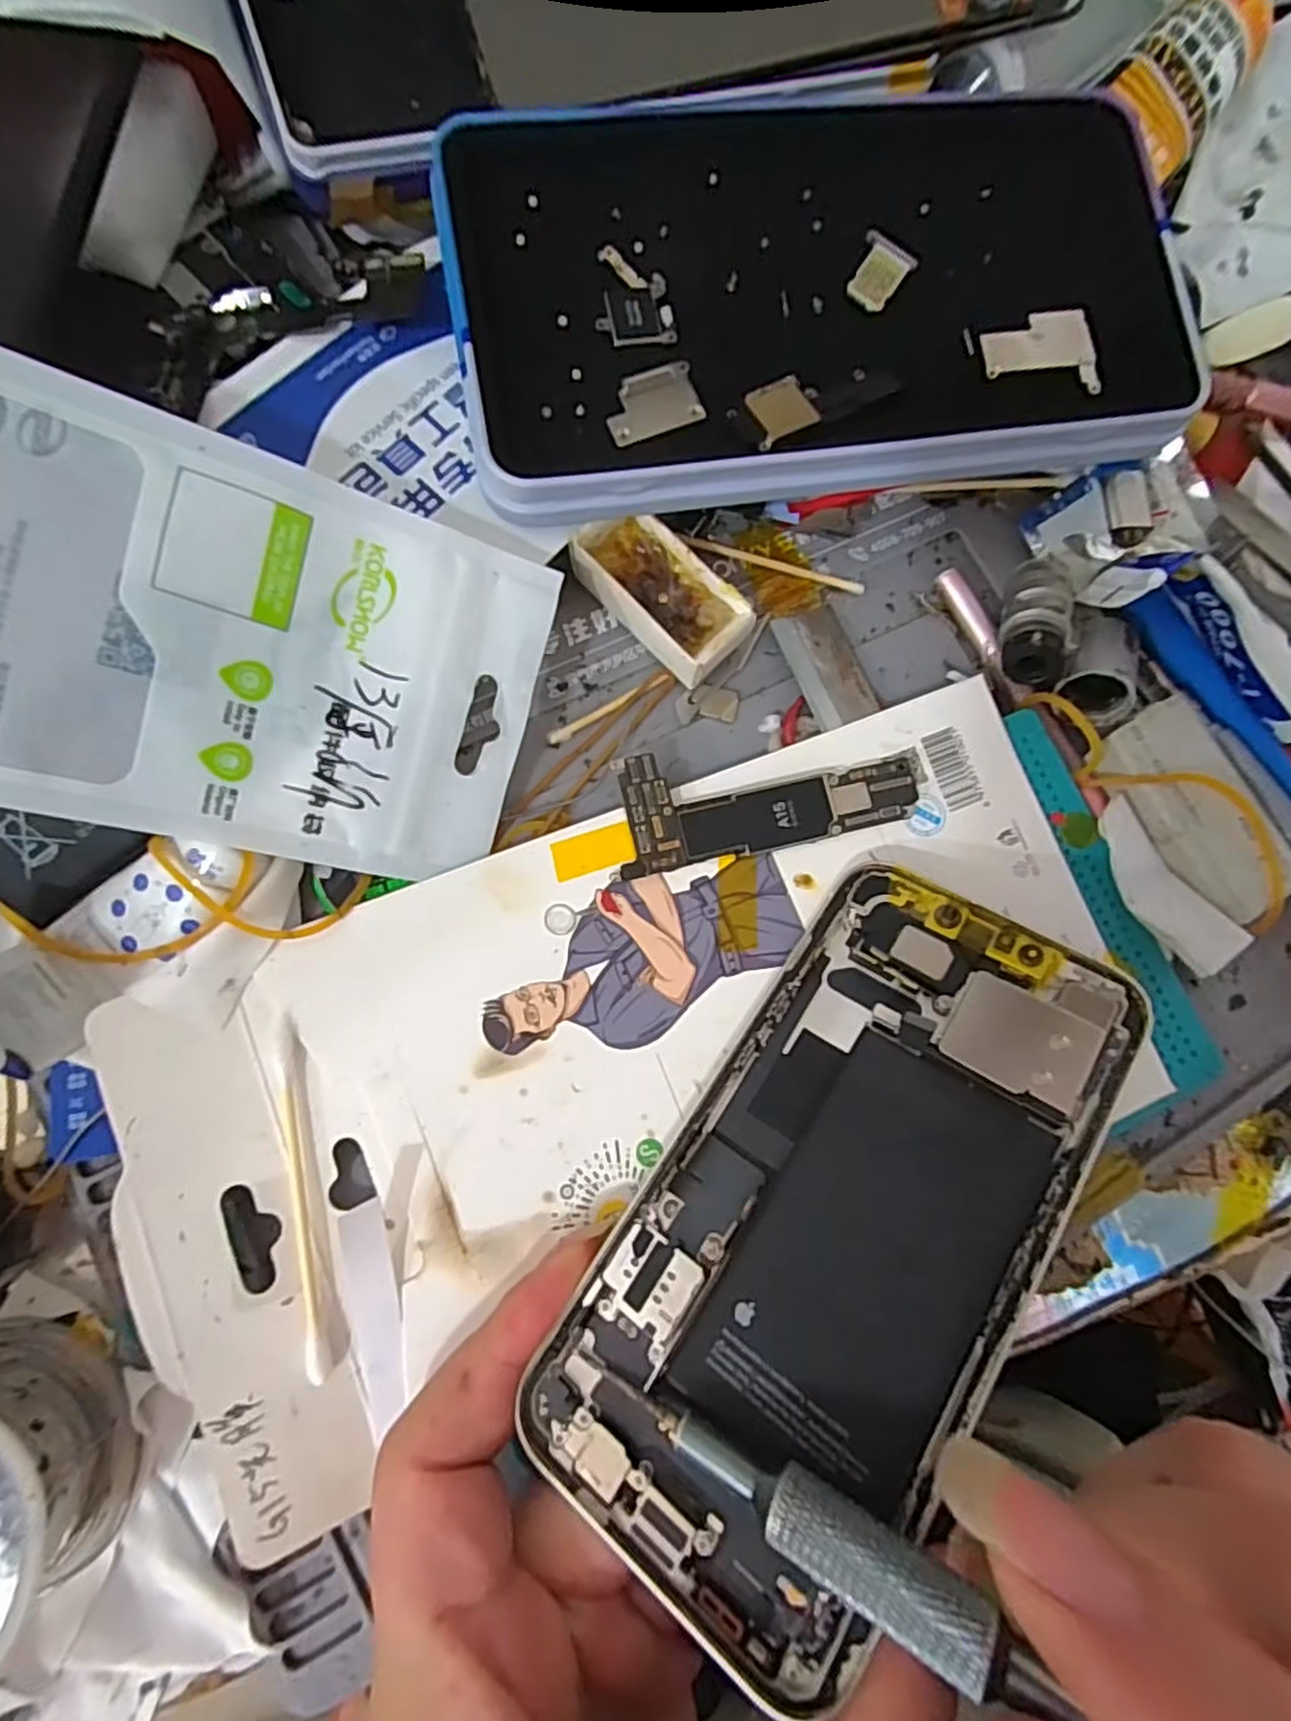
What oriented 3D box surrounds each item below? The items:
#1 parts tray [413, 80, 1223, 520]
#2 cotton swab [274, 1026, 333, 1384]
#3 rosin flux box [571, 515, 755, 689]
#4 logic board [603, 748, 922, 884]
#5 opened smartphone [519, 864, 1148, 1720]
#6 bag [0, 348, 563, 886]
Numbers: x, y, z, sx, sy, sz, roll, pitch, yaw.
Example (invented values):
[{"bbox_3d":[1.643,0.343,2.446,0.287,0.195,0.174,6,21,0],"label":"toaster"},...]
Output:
[{"bbox_3d":[0.046,-0.151,0.186,0.186,0.020,0.114,-10,81,-8],"label":"parts tray"},{"bbox_3d":[-0.074,0.073,0.154,0.006,0.009,0.071,-9,81,-8],"label":"cotton swab"},{"bbox_3d":[0.004,-0.071,0.190,0.047,0.017,0.022,40,78,2],"label":"rosin flux box"},{"bbox_3d":[0.034,-0.017,0.185,0.083,0.004,0.029,-11,81,-8],"label":"logic board"},{"bbox_3d":[0.041,0.070,0.152,0.071,0.007,0.146,28,71,24],"label":"opened smartphone"},{"bbox_3d":[-0.096,-0.046,0.144,0.148,0.005,0.079,13,94,-26],"label":"bag"}]

